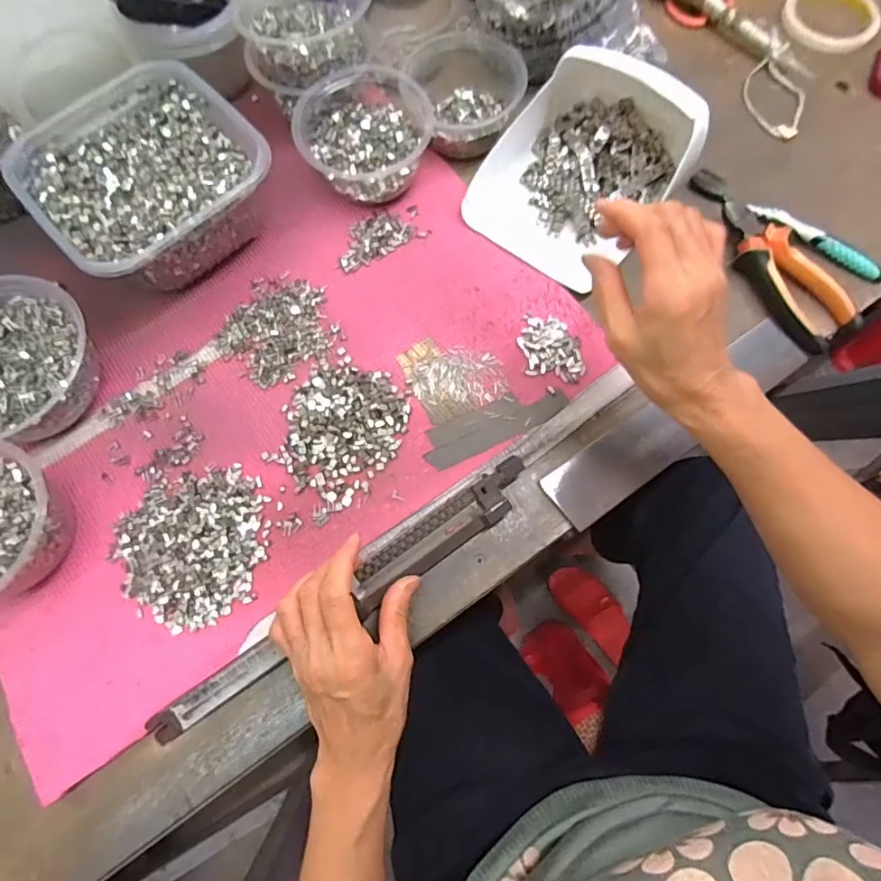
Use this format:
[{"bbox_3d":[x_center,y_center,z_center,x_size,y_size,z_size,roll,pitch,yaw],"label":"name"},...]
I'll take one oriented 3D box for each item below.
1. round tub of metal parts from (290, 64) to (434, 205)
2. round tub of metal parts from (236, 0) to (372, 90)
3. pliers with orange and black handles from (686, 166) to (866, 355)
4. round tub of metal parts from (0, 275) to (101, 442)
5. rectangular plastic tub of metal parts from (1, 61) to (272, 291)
[{"bbox_3d":[-0.067,-0.276,0.466,0.113,0.060,0.110,0,71,1],"label":"round tub of metal parts"},{"bbox_3d":[-0.117,-0.370,0.461,0.107,0.048,0.112,0,71,1],"label":"round tub of metal parts"},{"bbox_3d":[0.291,-0.168,0.459,0.062,0.033,0.194,-26,73,-7],"label":"pliers with orange and black handles"},{"bbox_3d":[-0.334,-0.055,0.403,0.123,0.056,0.125,0,71,1],"label":"round tub of metal parts"},{"bbox_3d":[-0.247,-0.220,0.444,0.172,0.071,0.174,-40,75,-11],"label":"rectangular plastic tub of metal parts"}]

